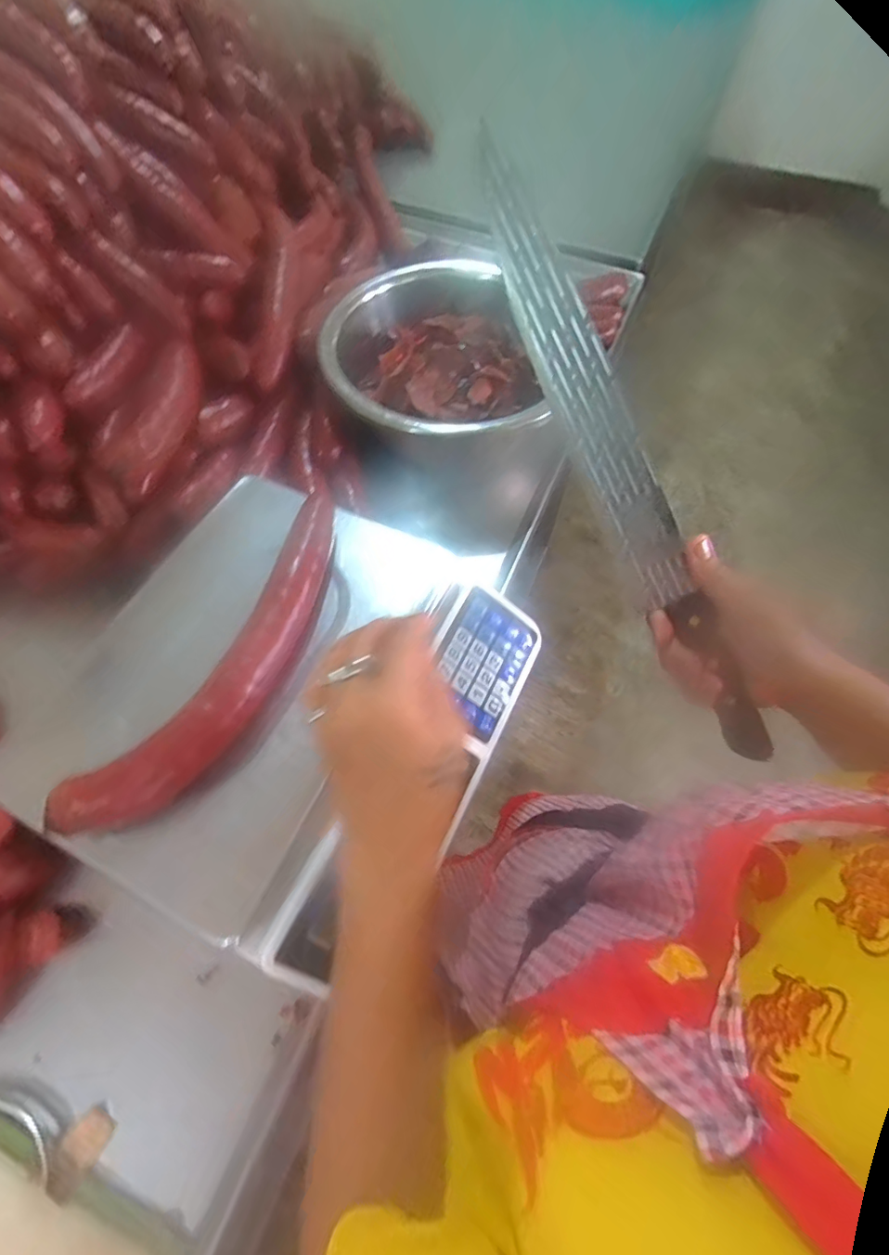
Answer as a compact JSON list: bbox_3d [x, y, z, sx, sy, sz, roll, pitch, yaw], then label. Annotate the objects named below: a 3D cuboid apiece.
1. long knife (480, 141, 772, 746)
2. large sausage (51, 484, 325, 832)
[{"bbox_3d":[0.118,-0.083,0.328,0.401,0.037,0.012,60,29,-13],"label":"long knife"},{"bbox_3d":[-0.146,0.021,0.375,0.068,0.037,0.281,28,66,12],"label":"large sausage"}]

